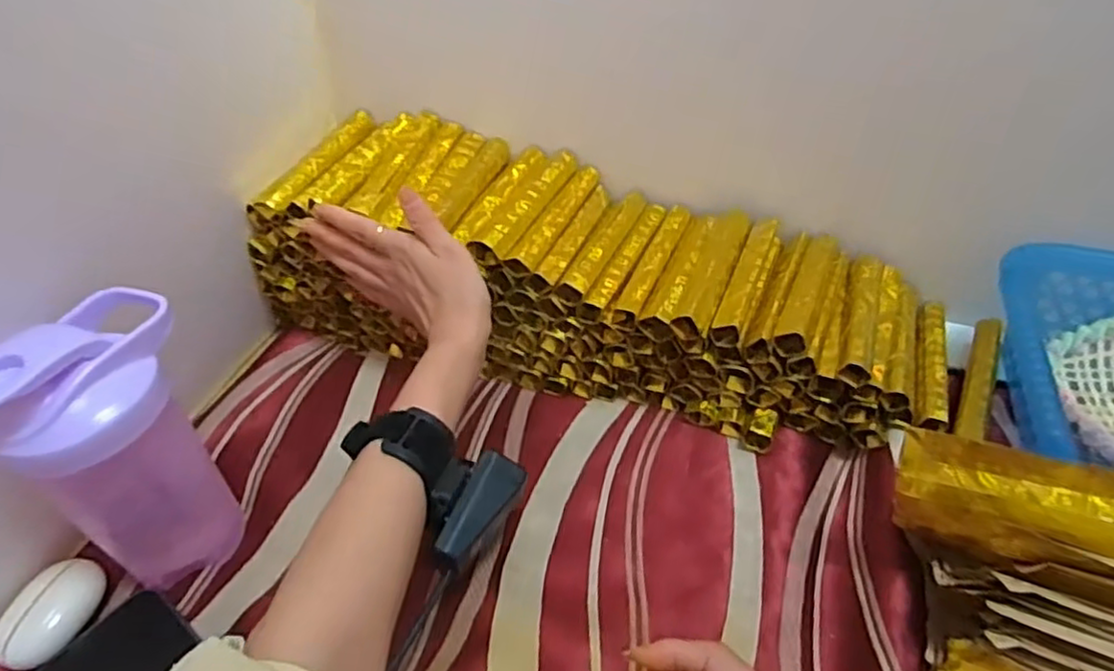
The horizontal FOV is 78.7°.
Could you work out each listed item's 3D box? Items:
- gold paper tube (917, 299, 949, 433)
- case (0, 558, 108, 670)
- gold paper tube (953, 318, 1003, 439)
[{"bbox_3d":[0.276,0.014,0.498,0.020,0.013,0.138,14,46,19],"label":"gold paper tube"},{"bbox_3d":[-0.299,0.162,0.400,0.035,0.024,0.060,5,44,11],"label":"case"},{"bbox_3d":[0.298,0.029,0.475,0.018,0.020,0.121,19,48,23],"label":"gold paper tube"}]

